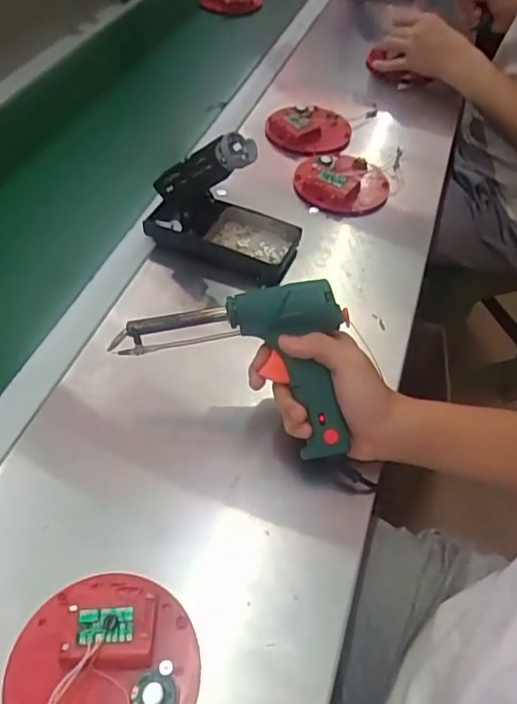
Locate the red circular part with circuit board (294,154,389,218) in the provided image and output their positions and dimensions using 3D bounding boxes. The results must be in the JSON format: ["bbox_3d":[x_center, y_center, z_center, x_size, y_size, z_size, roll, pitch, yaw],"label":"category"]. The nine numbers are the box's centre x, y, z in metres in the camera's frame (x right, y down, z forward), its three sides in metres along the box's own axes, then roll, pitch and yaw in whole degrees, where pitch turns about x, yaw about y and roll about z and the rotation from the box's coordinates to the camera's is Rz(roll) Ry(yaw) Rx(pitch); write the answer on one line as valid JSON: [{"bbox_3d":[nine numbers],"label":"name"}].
[{"bbox_3d":[0.106,-0.221,0.751,0.111,0.029,0.118,3,49,-3],"label":"red circular part with circuit board"}]

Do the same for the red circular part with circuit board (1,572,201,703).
[{"bbox_3d":[-0.103,0.209,0.376,0.122,0.026,0.120,3,49,-3],"label":"red circular part with circuit board"}]

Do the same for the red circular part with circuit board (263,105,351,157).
[{"bbox_3d":[0.073,-0.332,0.848,0.128,0.034,0.112,33,54,22],"label":"red circular part with circuit board"}]

